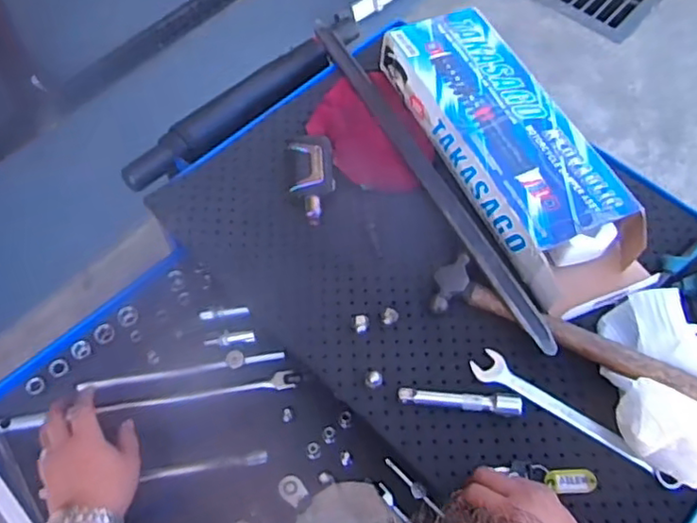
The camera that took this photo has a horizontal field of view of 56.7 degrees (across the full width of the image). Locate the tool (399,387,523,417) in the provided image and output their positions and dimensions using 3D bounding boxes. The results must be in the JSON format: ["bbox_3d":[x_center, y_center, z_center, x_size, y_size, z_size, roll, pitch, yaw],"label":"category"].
[{"bbox_3d":[0.115,0.144,0.666,0.122,0.016,0.022,6,61,3],"label":"tool"}]

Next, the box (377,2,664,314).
[{"bbox_3d":[0.196,-0.132,0.784,0.144,0.073,0.421,-22,63,-12],"label":"box"}]

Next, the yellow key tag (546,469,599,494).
[{"bbox_3d":[0.218,0.215,0.631,0.046,0.007,0.022,-3,61,-2],"label":"yellow key tag"}]

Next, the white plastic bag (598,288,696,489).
[{"bbox_3d":[0.333,0.127,0.635,0.191,0.071,0.153,38,68,19],"label":"white plastic bag"}]

